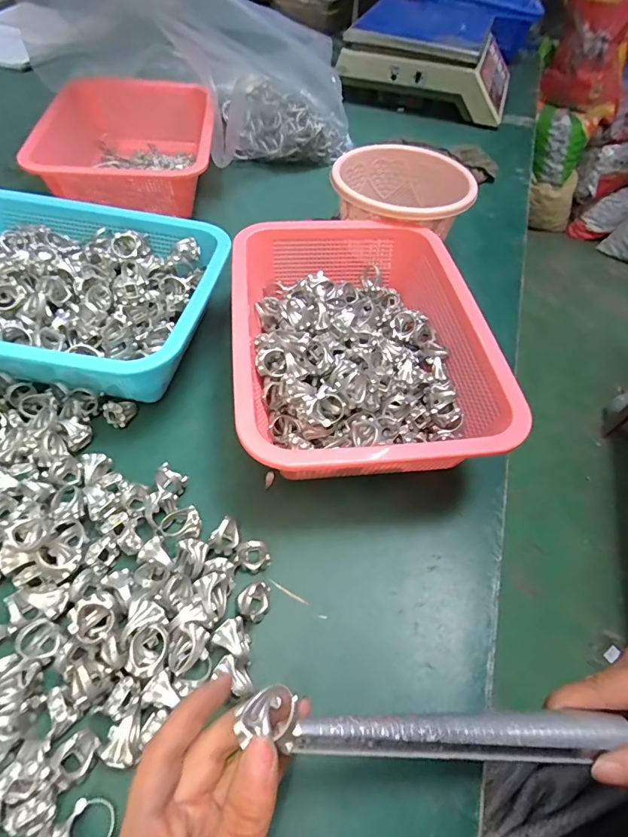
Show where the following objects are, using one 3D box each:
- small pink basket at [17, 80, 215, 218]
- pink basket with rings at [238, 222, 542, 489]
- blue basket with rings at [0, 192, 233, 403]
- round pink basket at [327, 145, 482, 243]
[{"bbox_3d":[-0.213,-0.323,0.536,0.180,0.080,0.220,2,53,-6],"label":"small pink basket"},{"bbox_3d":[0.034,-0.067,0.369,0.196,0.073,0.276,-2,54,-8],"label":"pink basket with rings"},{"bbox_3d":[-0.216,-0.102,0.379,0.267,0.076,0.200,11,54,2],"label":"blue basket with rings"},{"bbox_3d":[0.093,-0.223,0.477,0.138,0.085,0.129,3,53,-4],"label":"round pink basket"}]

